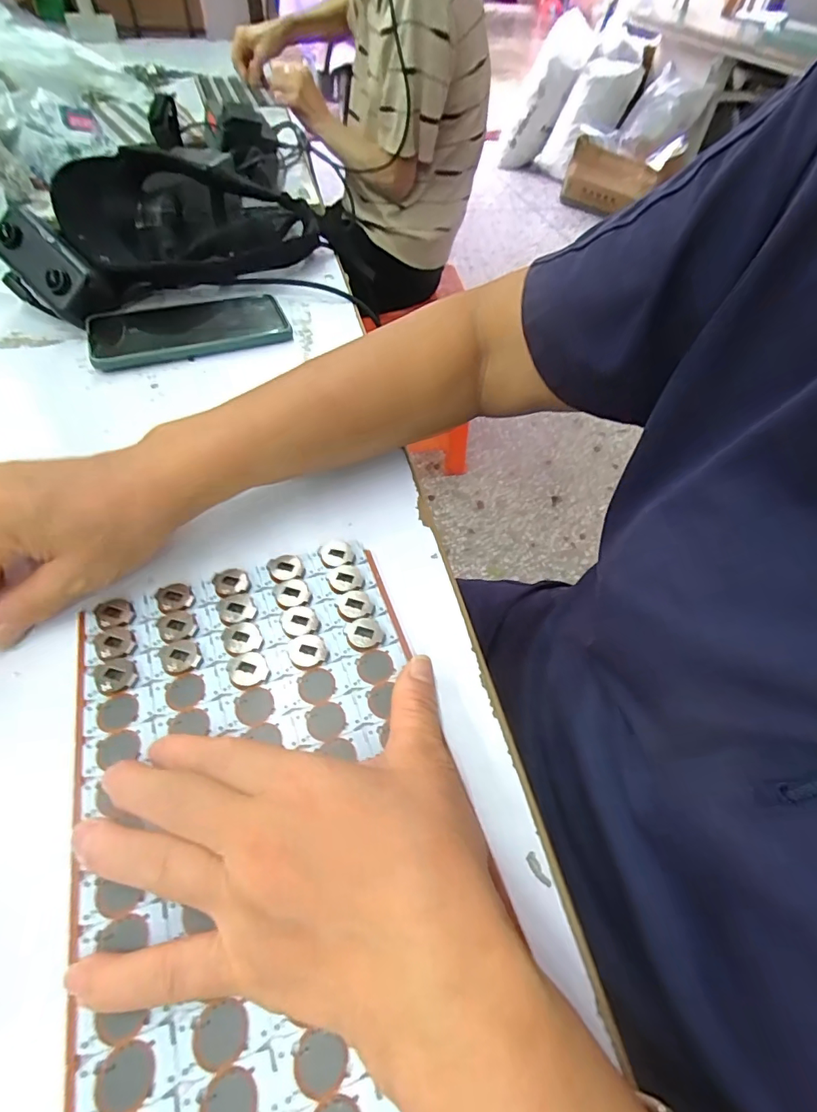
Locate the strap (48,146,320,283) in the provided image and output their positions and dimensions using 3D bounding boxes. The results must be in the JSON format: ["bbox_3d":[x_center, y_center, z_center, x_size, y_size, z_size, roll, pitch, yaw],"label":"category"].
[{"bbox_3d":[-0.204,-0.334,0.478,0.224,0.075,0.157,-19,56,-18],"label":"strap"}]

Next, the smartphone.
[{"bbox_3d":[-0.188,-0.196,0.421,0.158,0.012,0.081,-20,56,-18],"label":"smartphone"}]

